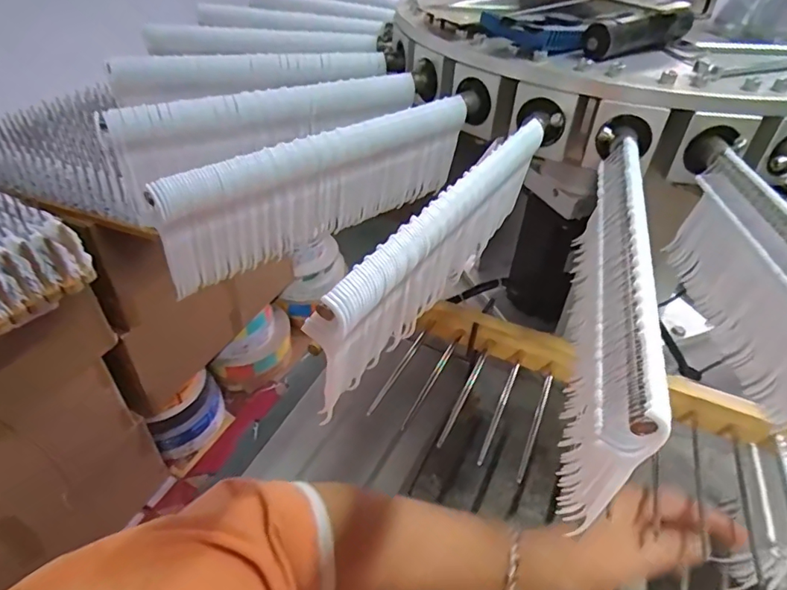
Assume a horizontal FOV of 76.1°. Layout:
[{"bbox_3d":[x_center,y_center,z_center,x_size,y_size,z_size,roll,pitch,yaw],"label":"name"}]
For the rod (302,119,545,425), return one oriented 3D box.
[{"bbox_3d":[0.031,-0.027,0.264,0.016,0.069,0.214,25,45,24],"label":"rod"}]

